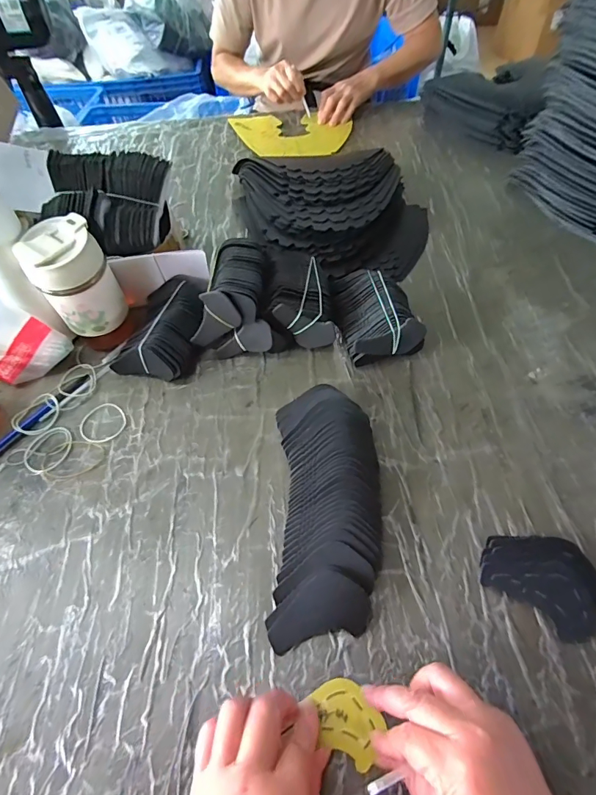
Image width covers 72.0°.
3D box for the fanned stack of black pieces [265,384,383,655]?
[{"bbox_3d":[0.029,0.096,0.401,0.104,0.033,0.255,-2,53,3],"label":"fanned stack of black pieces"}]

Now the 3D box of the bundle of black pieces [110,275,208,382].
[{"bbox_3d":[-0.175,-0.094,0.541,0.108,0.055,0.147,10,55,12],"label":"bundle of black pieces"}]

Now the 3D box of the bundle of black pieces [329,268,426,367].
[{"bbox_3d":[0.099,-0.110,0.534,0.095,0.054,0.129,-6,53,0],"label":"bundle of black pieces"}]

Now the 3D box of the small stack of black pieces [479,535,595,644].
[{"bbox_3d":[0.212,0.154,0.355,0.093,0.017,0.073,32,62,25],"label":"small stack of black pieces"}]

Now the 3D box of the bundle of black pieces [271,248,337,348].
[{"bbox_3d":[0.007,-0.133,0.550,0.077,0.072,0.137,-4,53,2],"label":"bundle of black pieces"}]

